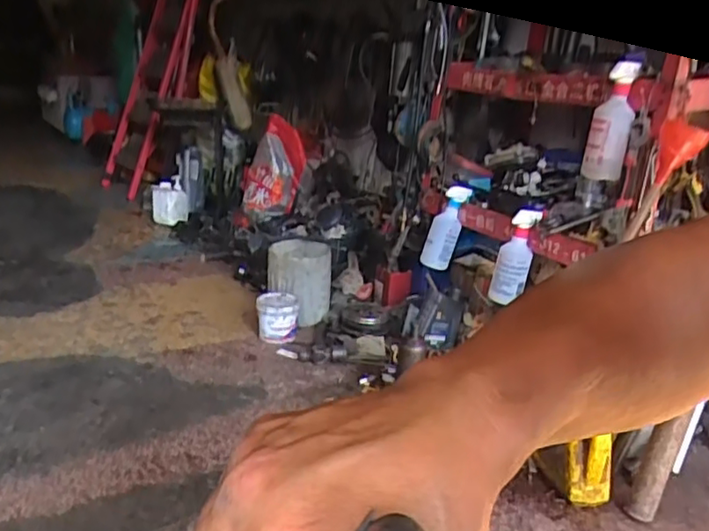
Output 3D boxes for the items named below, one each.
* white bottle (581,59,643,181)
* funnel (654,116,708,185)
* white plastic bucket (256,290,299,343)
[{"bbox_3d":[0.499,-0.285,1.225,0.075,0.234,0.073,9,10,-15],"label":"white bottle"},{"bbox_3d":[0.584,-0.205,1.127,0.082,0.119,0.071,12,18,23],"label":"funnel"},{"bbox_3d":[-0.215,0.140,1.742,0.112,0.110,0.136,2,19,-10],"label":"white plastic bucket"}]

